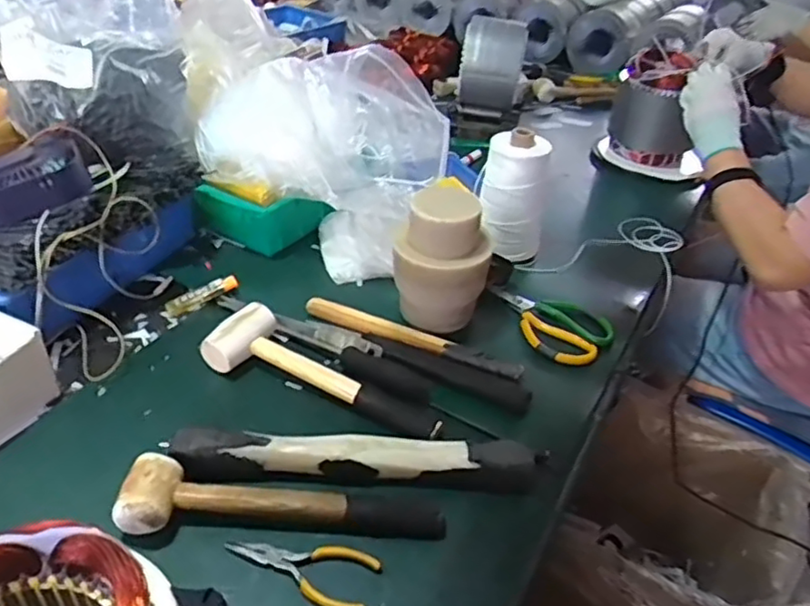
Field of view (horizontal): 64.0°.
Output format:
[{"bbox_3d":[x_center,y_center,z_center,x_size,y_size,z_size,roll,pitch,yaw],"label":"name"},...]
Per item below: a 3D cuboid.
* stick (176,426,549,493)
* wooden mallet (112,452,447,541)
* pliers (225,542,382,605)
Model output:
[{"bbox_3d":[-0.037,0.138,0.578,0.332,0.033,0.047,3,38,-1],"label":"stick"},{"bbox_3d":[-0.098,0.161,0.538,0.259,0.043,0.055,1,38,-4],"label":"wooden mallet"},{"bbox_3d":[-0.083,0.208,0.506,0.118,0.007,0.049,9,38,8],"label":"pliers"}]

